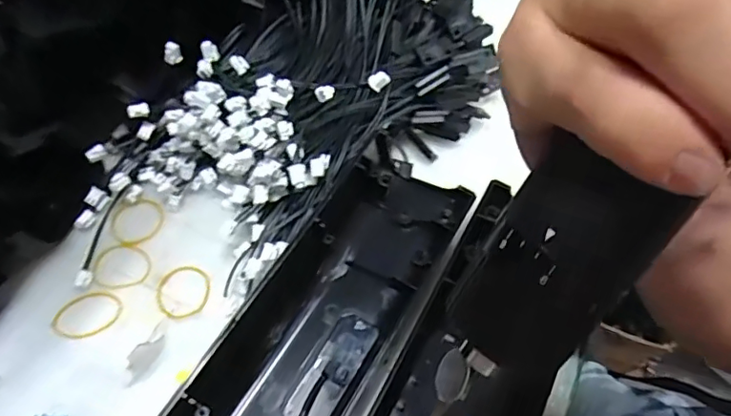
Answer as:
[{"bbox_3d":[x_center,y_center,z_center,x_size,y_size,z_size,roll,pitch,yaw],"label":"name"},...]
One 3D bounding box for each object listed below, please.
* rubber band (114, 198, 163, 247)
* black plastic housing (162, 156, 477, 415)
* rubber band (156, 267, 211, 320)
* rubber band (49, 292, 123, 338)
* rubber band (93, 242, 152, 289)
[{"bbox_3d":[-0.134,0.007,0.321,0.029,0.004,0.030,1,58,-2],"label":"rubber band"},{"bbox_3d":[-0.034,0.066,0.271,0.081,0.031,0.246,27,61,14],"label":"black plastic housing"},{"bbox_3d":[-0.100,0.045,0.301,0.029,0.004,0.031,1,58,-2],"label":"rubber band"},{"bbox_3d":[-0.148,0.057,0.289,0.036,0.004,0.022,-22,61,-15],"label":"rubber band"},{"bbox_3d":[-0.137,0.031,0.306,0.030,0.004,0.027,-14,59,-11],"label":"rubber band"}]

